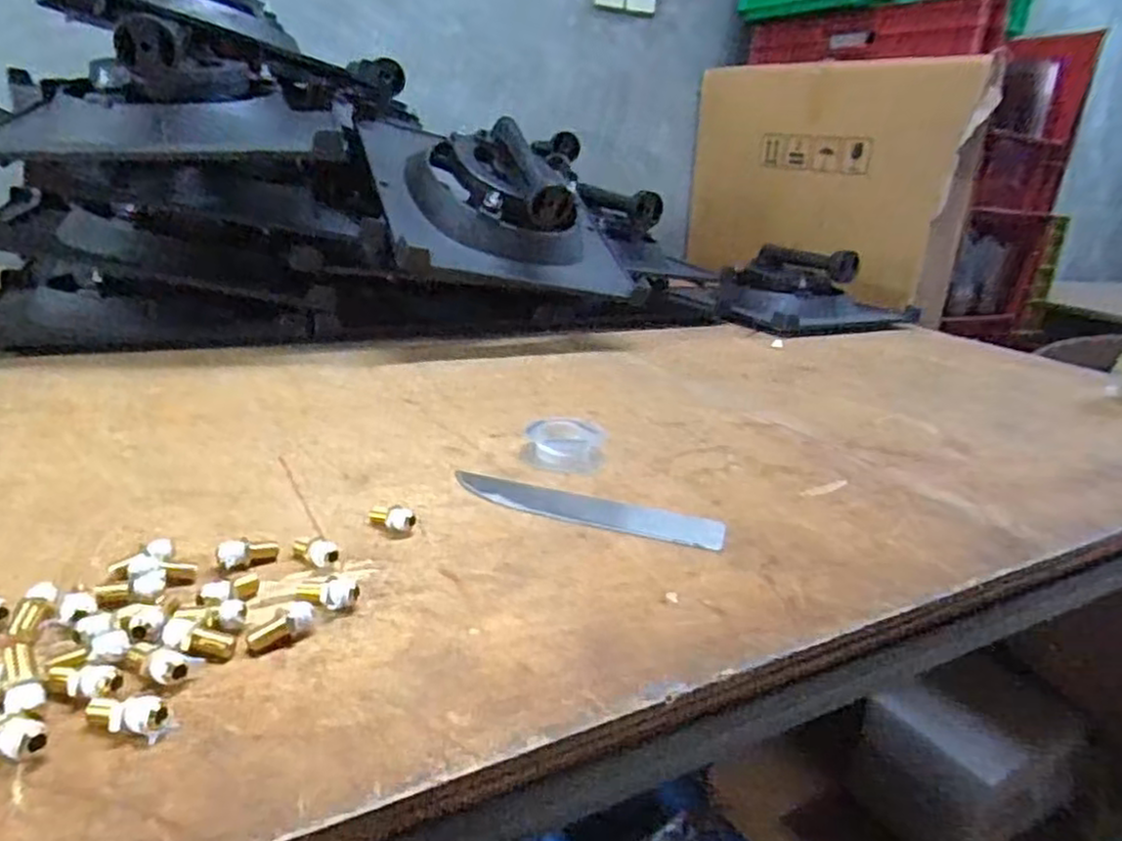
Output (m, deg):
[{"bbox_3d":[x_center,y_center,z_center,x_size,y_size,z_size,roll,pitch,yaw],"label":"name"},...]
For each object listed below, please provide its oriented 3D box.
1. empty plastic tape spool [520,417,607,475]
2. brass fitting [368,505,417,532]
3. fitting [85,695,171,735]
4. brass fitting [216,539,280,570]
[{"bbox_3d":[0.002,0.018,0.541,0.060,0.022,0.053,7,20,5],"label":"empty plastic tape spool"},{"bbox_3d":[-0.097,0.056,0.416,0.032,0.013,0.010,3,15,34],"label":"brass fitting"},{"bbox_3d":[-0.155,0.104,0.260,0.028,0.014,0.012,6,20,2],"label":"fitting"},{"bbox_3d":[-0.158,0.067,0.370,0.030,0.012,0.009,5,14,-46],"label":"brass fitting"}]

